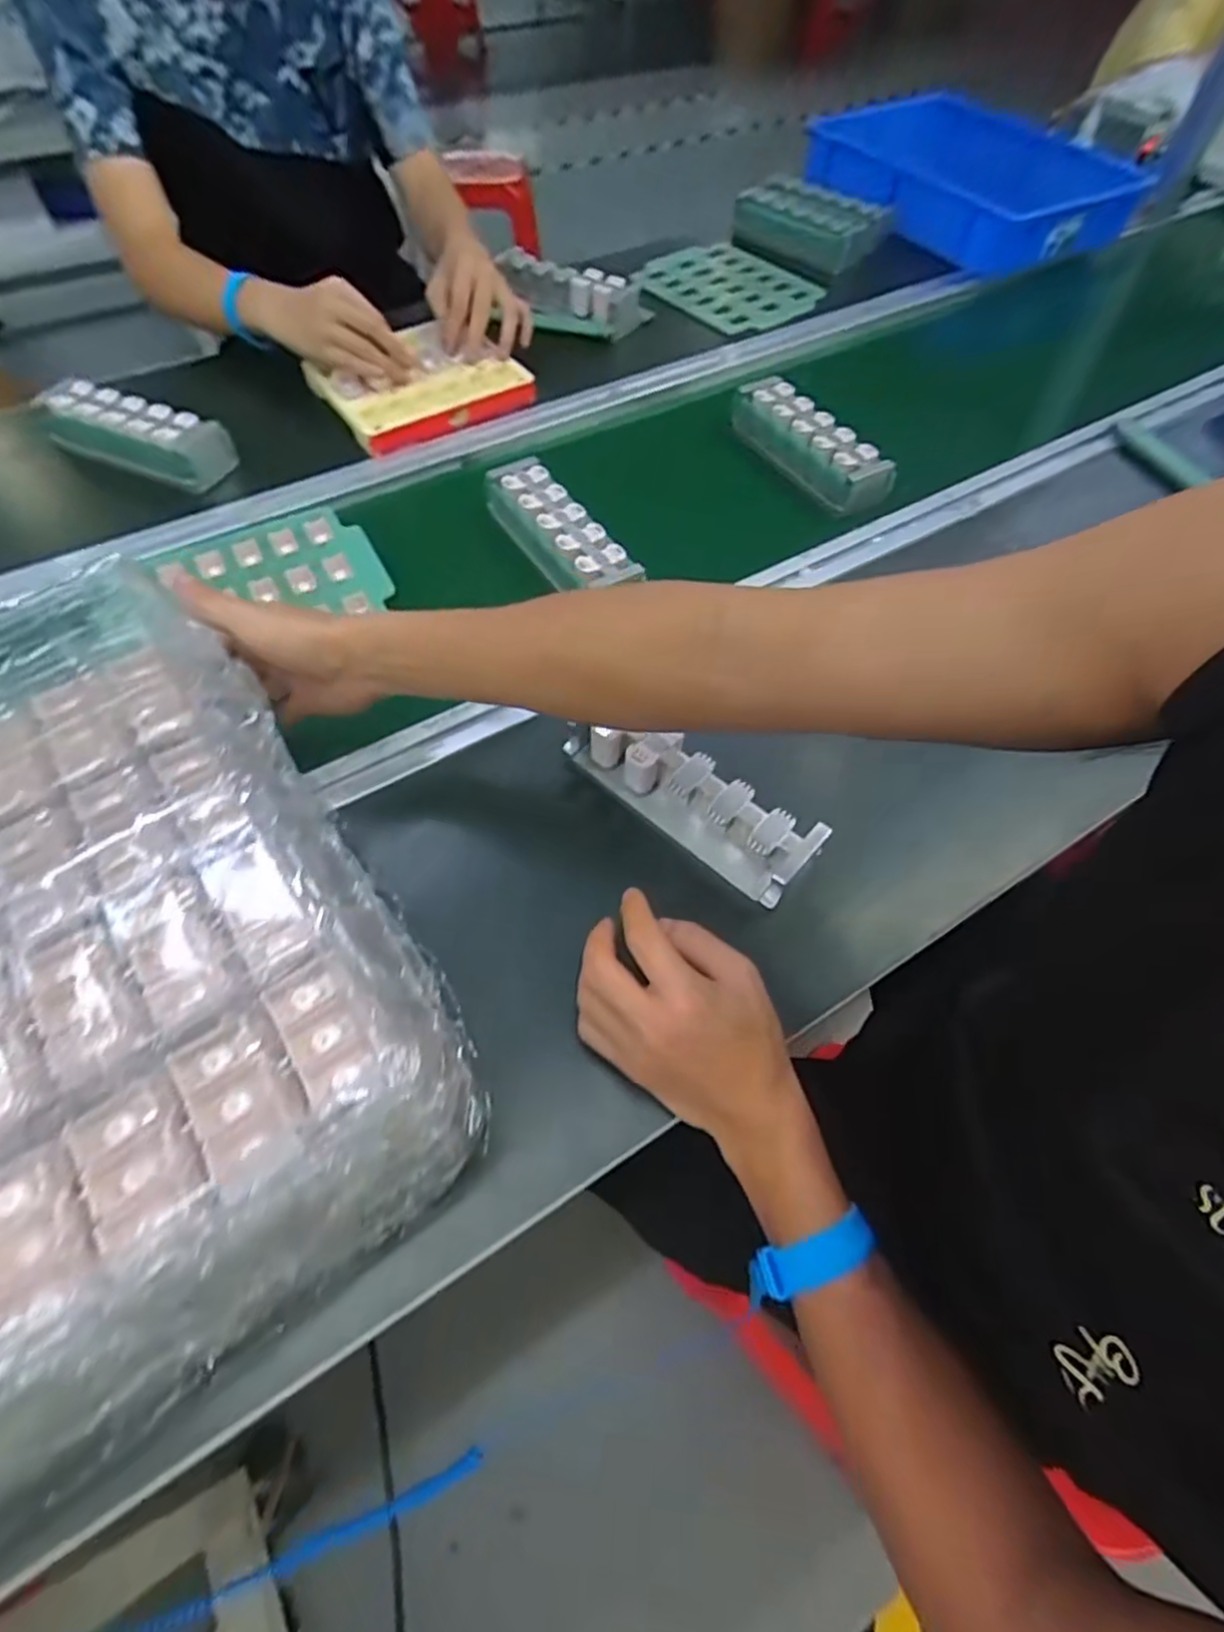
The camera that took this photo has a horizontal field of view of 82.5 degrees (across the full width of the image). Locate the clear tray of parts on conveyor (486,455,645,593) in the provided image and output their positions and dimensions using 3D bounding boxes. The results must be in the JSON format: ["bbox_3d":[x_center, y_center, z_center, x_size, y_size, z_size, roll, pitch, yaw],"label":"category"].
[{"bbox_3d":[-0.047,-0.257,0.633,0.062,0.038,0.187,-31,64,-19],"label":"clear tray of parts on conveyor"}]

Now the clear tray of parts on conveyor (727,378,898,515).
[{"bbox_3d":[0.203,-0.383,0.721,0.065,0.049,0.194,-23,62,-15],"label":"clear tray of parts on conveyor"}]

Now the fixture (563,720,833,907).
[{"bbox_3d":[0.051,-0.018,0.481,0.188,0.044,0.054,38,65,20],"label":"fixture"}]

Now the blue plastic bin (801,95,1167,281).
[{"bbox_3d":[0.506,-0.931,1.003,0.330,0.079,0.395,-29,63,-18],"label":"blue plastic bin"}]

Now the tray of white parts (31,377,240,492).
[{"bbox_3d":[-0.479,-0.385,0.696,0.204,0.041,0.060,21,60,11],"label":"tray of white parts"}]

